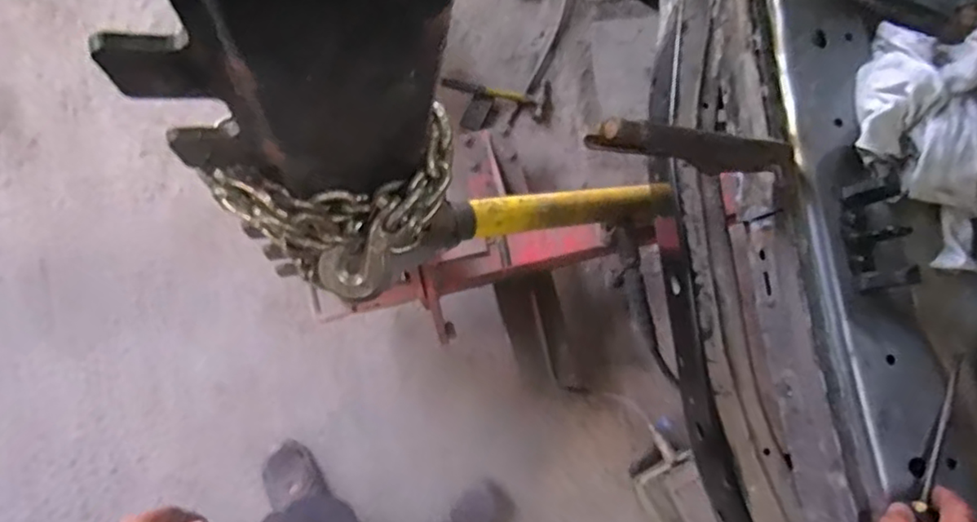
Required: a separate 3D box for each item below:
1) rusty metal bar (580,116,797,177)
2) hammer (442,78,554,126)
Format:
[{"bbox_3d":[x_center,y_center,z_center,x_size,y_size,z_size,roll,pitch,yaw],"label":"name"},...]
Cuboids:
[{"bbox_3d":[0.177,-0.091,0.504,0.231,0.033,0.027,1,75,-31],"label":"rusty metal bar"},{"bbox_3d":[0.025,-0.401,1.450,0.256,0.052,0.088,17,78,5],"label":"hammer"}]

